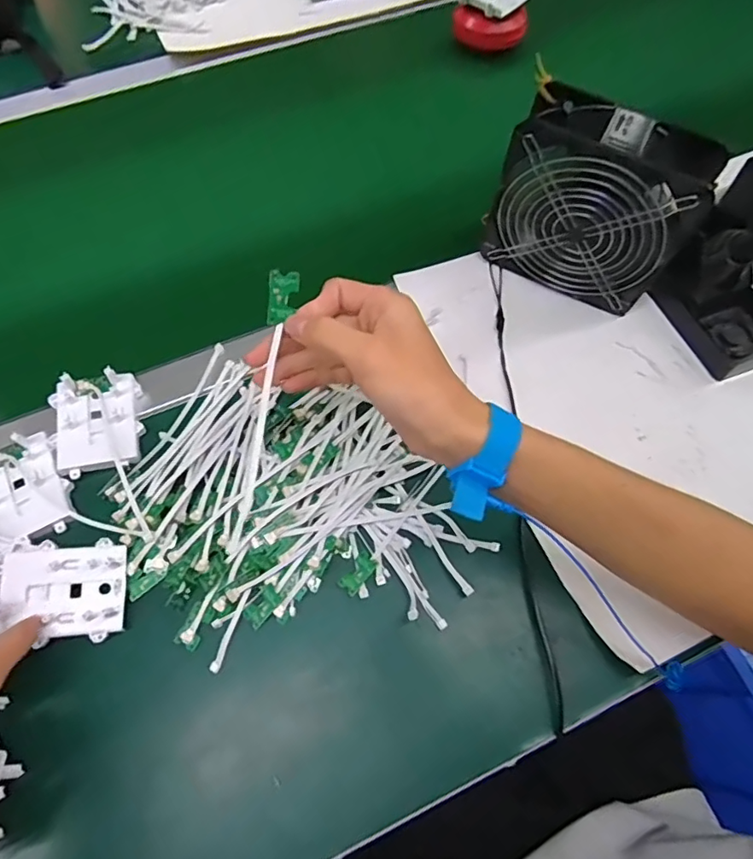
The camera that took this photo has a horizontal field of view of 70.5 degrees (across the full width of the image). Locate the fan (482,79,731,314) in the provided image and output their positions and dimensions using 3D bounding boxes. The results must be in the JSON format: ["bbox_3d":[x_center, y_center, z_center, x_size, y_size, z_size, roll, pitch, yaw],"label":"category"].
[{"bbox_3d":[0.183,-0.185,0.459,0.154,0.154,0.066,32,70,12],"label":"fan"}]

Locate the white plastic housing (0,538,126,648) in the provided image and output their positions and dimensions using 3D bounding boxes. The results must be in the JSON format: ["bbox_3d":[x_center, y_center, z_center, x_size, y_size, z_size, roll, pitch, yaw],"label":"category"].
[{"bbox_3d":[-0.219,0.113,0.375,0.076,0.018,0.066,-4,67,-5],"label":"white plastic housing"}]

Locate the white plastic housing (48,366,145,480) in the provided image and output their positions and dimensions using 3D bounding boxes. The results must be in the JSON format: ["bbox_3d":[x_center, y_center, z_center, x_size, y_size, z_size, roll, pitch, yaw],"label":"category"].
[{"bbox_3d":[-0.231,-0.006,0.441,0.065,0.021,0.081,-16,66,-8],"label":"white plastic housing"}]

